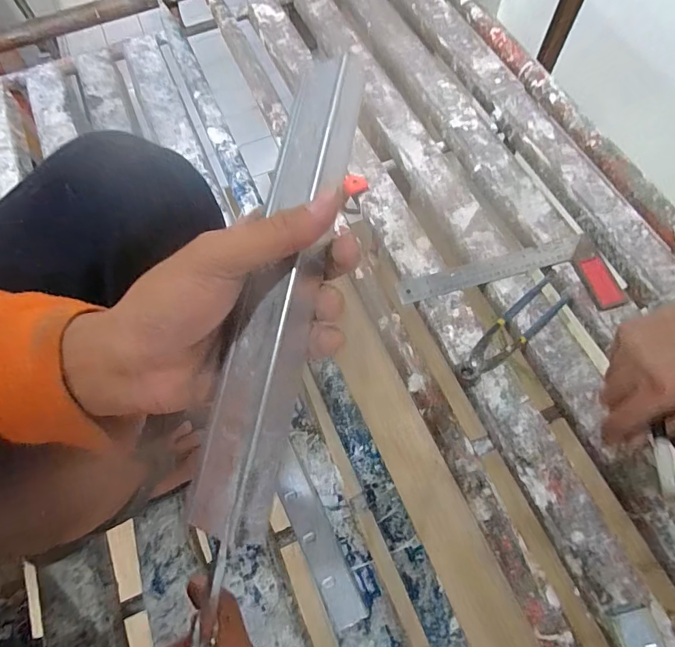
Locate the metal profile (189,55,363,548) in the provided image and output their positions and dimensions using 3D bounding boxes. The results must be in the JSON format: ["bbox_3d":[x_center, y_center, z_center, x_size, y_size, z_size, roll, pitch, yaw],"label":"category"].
[{"bbox_3d":[-0.027,-0.023,0.208,0.043,0.024,0.233,11,79,5],"label":"metal profile"}]

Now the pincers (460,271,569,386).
[{"bbox_3d":[0.245,0.005,0.602,0.213,0.016,0.048,-38,71,-13],"label":"pincers"}]

